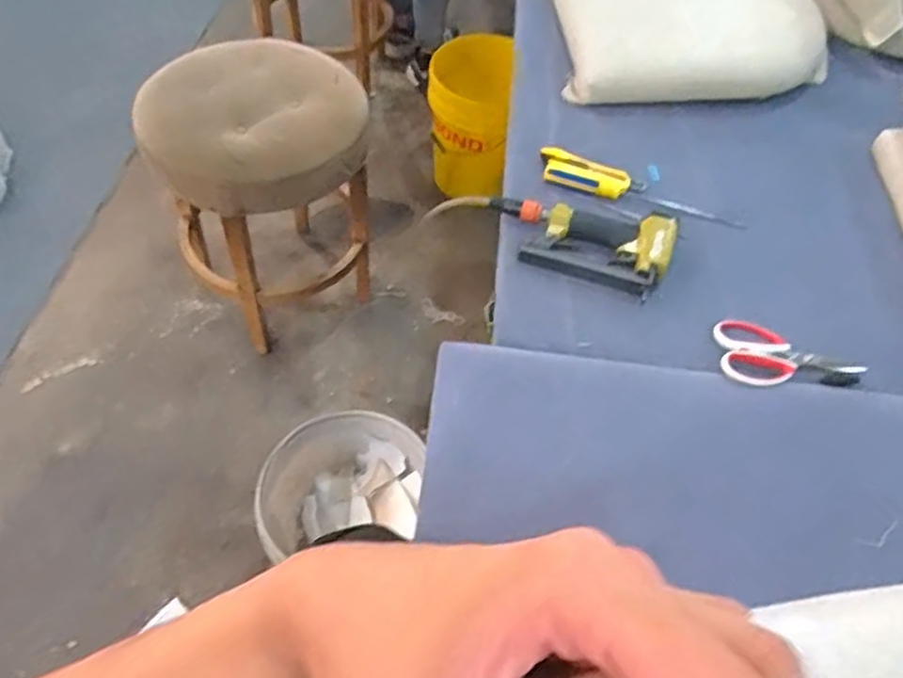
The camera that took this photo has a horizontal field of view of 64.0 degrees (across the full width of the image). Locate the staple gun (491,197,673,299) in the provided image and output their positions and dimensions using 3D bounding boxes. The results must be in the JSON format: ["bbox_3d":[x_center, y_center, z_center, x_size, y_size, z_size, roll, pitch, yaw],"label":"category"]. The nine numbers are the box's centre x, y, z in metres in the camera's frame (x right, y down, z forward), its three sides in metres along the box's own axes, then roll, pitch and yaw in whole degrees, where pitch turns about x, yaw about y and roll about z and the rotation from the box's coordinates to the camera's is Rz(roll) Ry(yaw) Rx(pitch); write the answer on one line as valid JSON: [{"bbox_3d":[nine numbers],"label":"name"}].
[{"bbox_3d":[0.174,-0.150,0.990,0.255,0.037,0.136,22,55,12],"label":"staple gun"}]

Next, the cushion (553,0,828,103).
[{"bbox_3d":[0.427,-0.603,1.313,0.481,0.095,0.435,0,54,-5],"label":"cushion"}]

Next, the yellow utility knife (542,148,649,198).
[{"bbox_3d":[0.206,-0.243,1.064,0.160,0.015,0.062,17,55,8],"label":"yellow utility knife"}]

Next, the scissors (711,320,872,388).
[{"bbox_3d":[0.425,0.021,0.911,0.179,0.011,0.093,5,54,-1],"label":"scissors"}]

